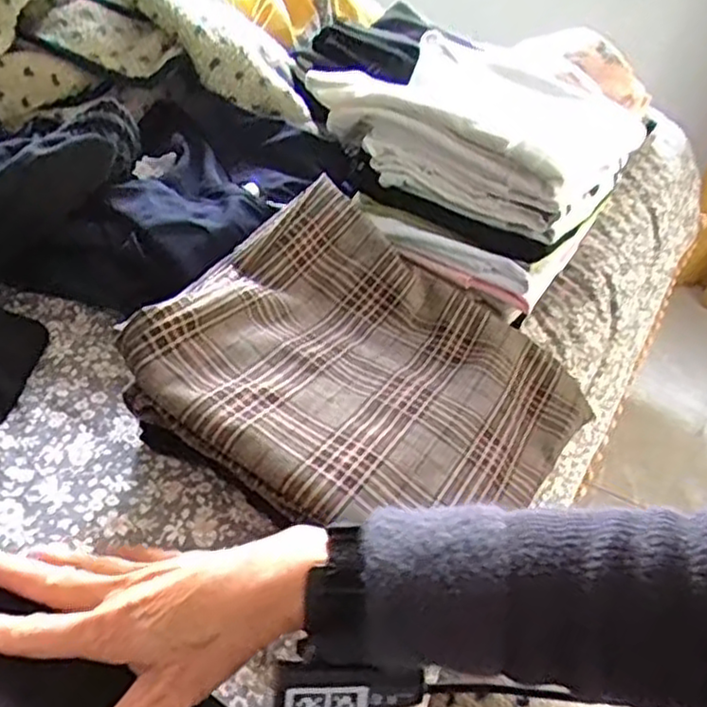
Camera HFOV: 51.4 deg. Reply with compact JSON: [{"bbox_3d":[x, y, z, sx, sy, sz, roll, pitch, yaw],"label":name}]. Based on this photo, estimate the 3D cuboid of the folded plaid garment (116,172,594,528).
[{"bbox_3d":[0.023,0.002,0.541,0.274,0.097,0.306,21,39,20],"label":"folded plaid garment"}]

